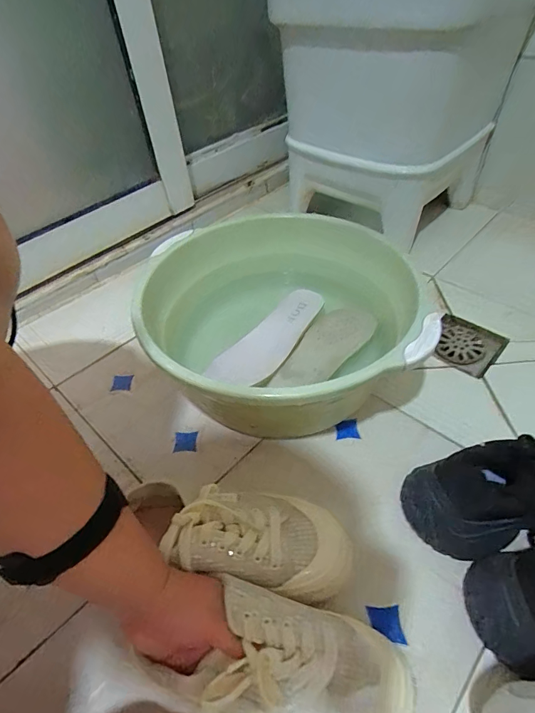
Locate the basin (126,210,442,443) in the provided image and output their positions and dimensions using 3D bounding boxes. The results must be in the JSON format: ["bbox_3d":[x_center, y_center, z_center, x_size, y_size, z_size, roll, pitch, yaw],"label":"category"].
[{"bbox_3d":[0.009,-0.047,0.564,0.344,0.155,0.388,-22,48,-16],"label":"basin"}]

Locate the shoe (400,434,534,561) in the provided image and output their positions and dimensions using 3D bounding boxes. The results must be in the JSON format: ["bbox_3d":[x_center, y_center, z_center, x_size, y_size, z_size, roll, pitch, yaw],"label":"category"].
[{"bbox_3d":[0.270,0.135,0.405,0.258,0.105,0.103,-6,45,-1],"label":"shoe"}]

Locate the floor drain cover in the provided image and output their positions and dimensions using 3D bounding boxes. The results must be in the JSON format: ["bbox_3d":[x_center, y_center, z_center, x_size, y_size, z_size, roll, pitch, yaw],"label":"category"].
[{"bbox_3d":[0.315,-0.017,0.638,0.101,0.015,0.100,35,61,29],"label":"floor drain cover"}]

